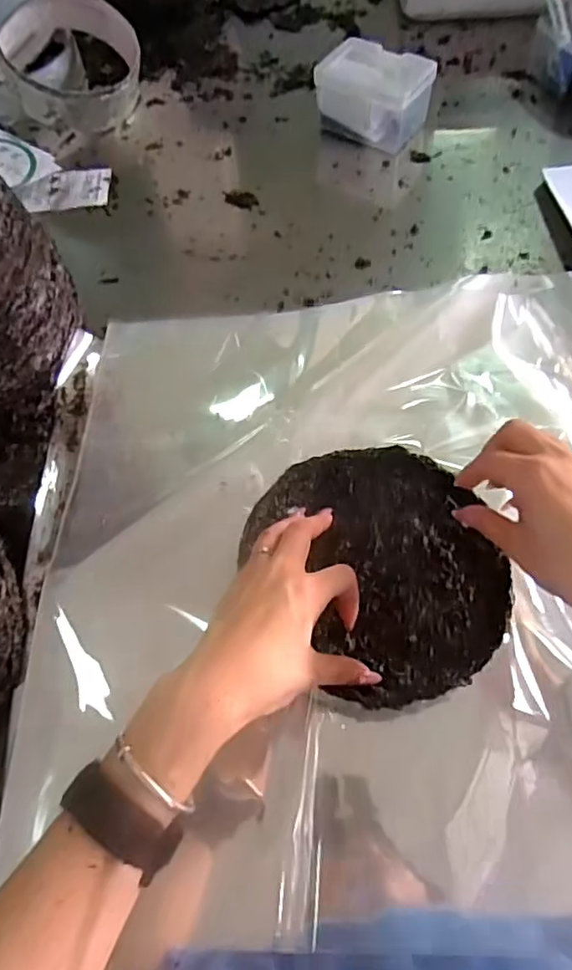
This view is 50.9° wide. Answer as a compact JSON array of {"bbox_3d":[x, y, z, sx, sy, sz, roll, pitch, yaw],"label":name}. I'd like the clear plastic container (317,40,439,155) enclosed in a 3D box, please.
[{"bbox_3d":[0.110,-0.484,0.748,0.135,0.079,0.085,21,67,13],"label":"clear plastic container"}]

